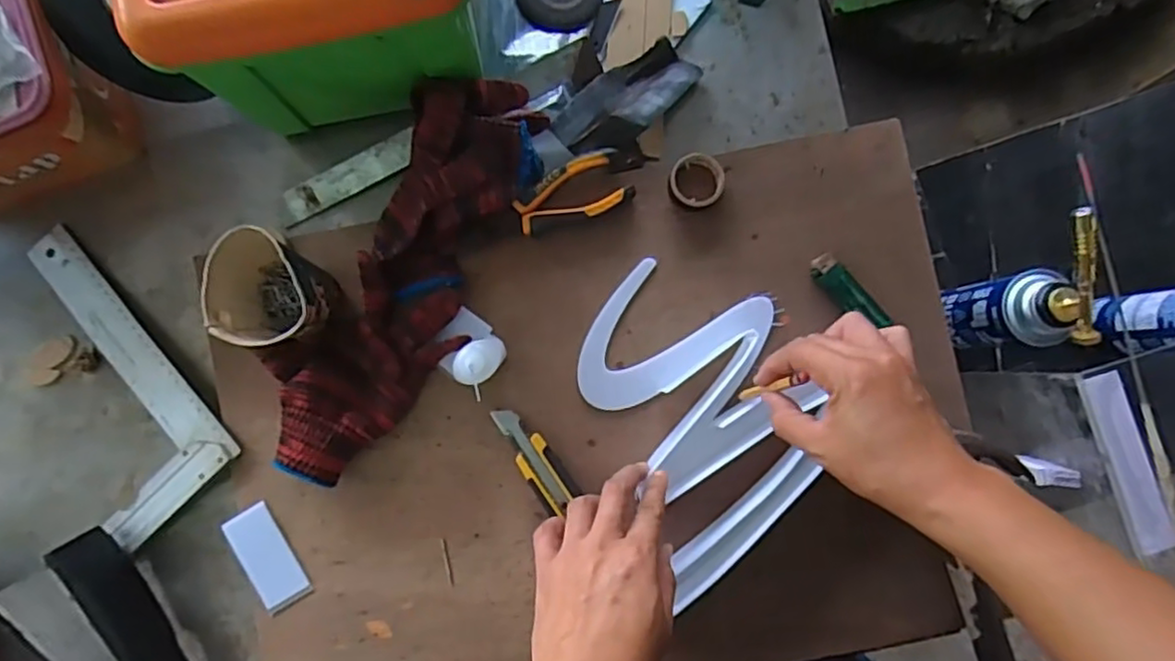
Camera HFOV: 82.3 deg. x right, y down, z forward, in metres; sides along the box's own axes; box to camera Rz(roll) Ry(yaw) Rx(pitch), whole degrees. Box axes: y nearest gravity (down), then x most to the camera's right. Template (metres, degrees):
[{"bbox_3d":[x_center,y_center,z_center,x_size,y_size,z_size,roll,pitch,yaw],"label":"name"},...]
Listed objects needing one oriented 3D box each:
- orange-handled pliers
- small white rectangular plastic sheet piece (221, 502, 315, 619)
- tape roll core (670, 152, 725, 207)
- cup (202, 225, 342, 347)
[{"bbox_3d":[-0.013,-0.112,0.547,0.094,0.009,0.047,-23,91,-2],"label":"orange-handled pliers"},{"bbox_3d":[-0.256,0.183,0.539,0.037,0.008,0.082,-31,84,-1],"label":"small white rectangular plastic sheet piece"},{"bbox_3d":[0.090,-0.123,0.551,0.045,0.022,0.043,0,84,2],"label":"tape roll core"},{"bbox_3d":[-0.231,-0.028,0.516,0.071,0.104,0.083,7,86,0],"label":"cup"}]

